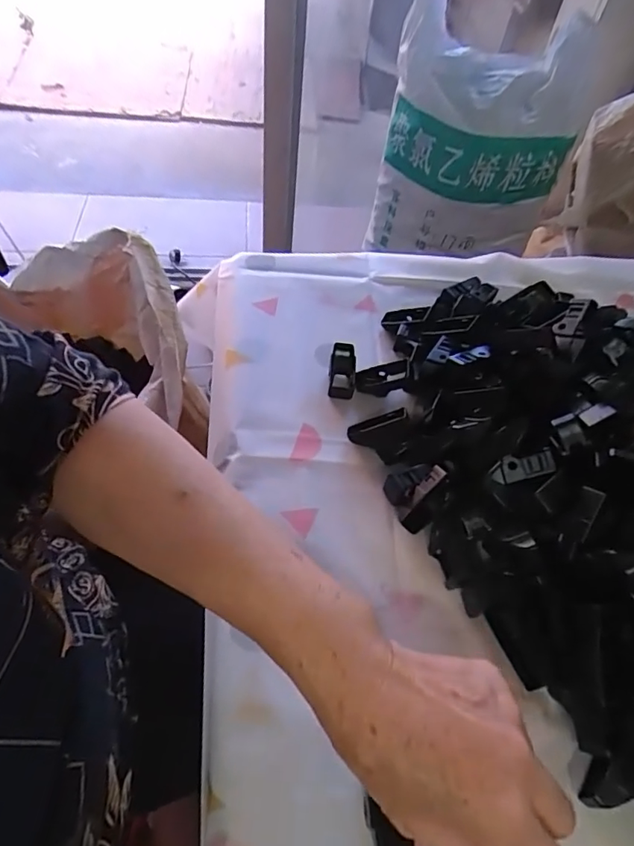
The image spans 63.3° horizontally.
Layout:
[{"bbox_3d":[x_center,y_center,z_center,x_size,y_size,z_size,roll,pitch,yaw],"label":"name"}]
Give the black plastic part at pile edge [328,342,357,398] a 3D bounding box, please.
[{"bbox_3d":[0.023,-0.046,0.460,0.022,0.014,0.051,4,69,-1],"label":"black plastic part at pile edge"}]

